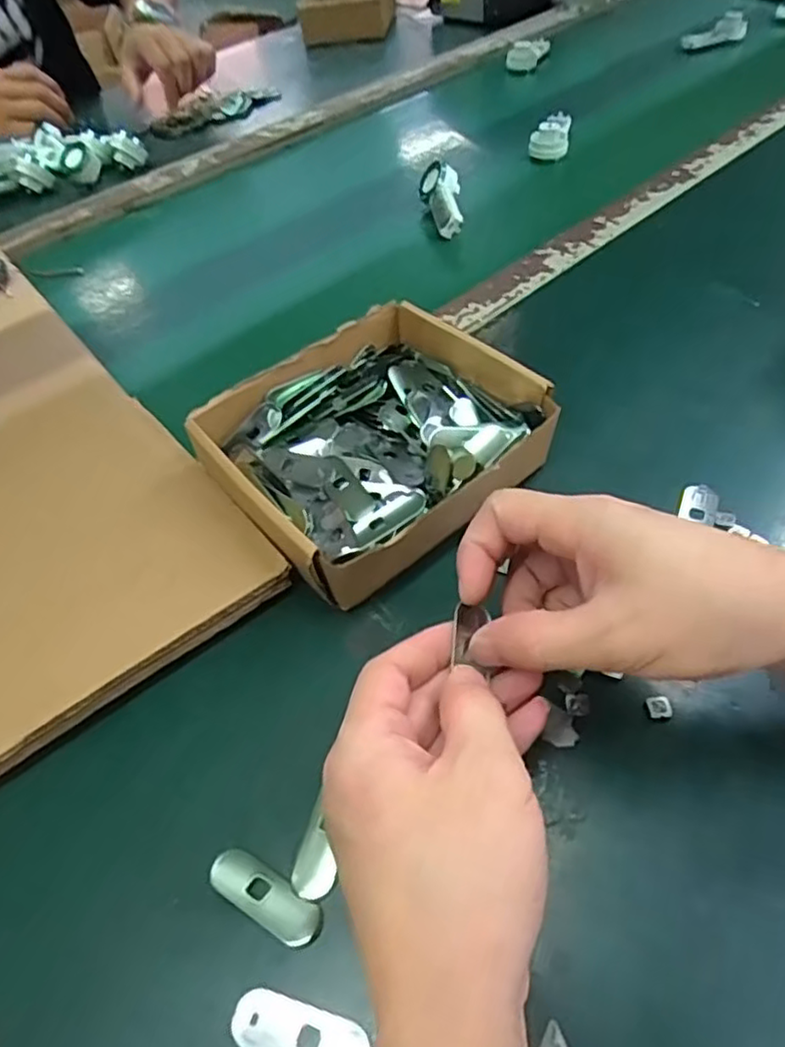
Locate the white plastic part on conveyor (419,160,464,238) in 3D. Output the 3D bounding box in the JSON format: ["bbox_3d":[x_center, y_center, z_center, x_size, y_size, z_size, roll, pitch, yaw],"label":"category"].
[{"bbox_3d":[0.048,-0.298,0.621,0.037,0.023,0.084,-9,67,-3],"label":"white plastic part on conveyor"}]

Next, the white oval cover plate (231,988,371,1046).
[{"bbox_3d":[-0.033,0.180,0.235,0.049,0.004,0.019,11,52,13],"label":"white oval cover plate"}]

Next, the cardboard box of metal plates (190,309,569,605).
[{"bbox_3d":[-0.010,-0.046,0.386,0.173,0.051,0.153,-28,54,-19],"label":"cardboard box of metal plates"}]

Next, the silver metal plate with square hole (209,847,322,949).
[{"bbox_3d":[-0.050,0.147,0.265,0.049,0.006,0.018,23,55,21],"label":"silver metal plate with square hole"}]

